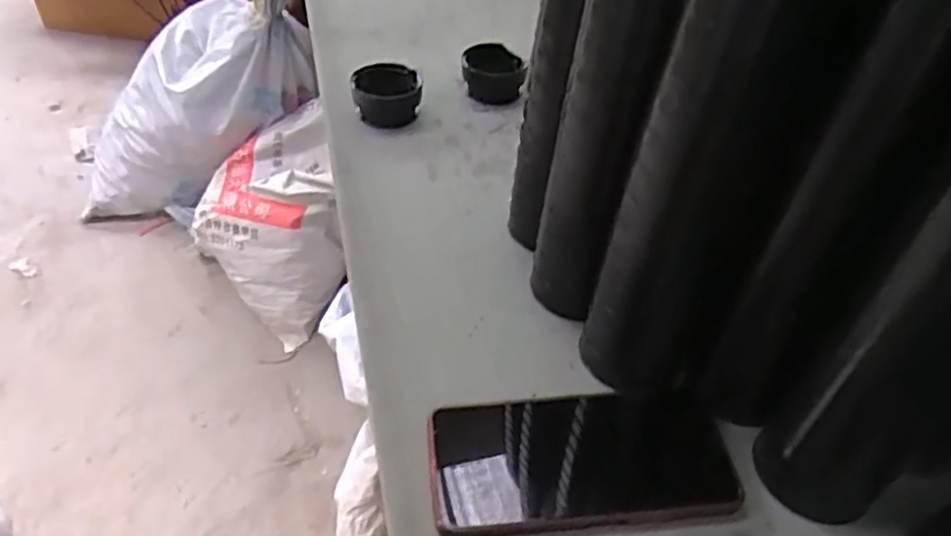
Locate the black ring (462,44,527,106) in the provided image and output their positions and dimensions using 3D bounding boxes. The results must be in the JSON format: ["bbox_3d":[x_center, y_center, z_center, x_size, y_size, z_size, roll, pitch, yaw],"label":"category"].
[{"bbox_3d":[0.018,-0.182,0.665,0.055,0.036,0.059,1,45,-1],"label":"black ring"}]

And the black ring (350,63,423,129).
[{"bbox_3d":[-0.079,-0.155,0.631,0.060,0.037,0.060,1,45,-1],"label":"black ring"}]

